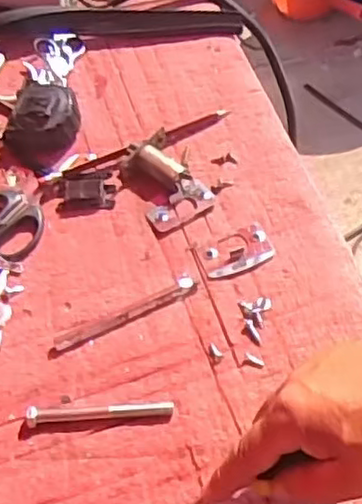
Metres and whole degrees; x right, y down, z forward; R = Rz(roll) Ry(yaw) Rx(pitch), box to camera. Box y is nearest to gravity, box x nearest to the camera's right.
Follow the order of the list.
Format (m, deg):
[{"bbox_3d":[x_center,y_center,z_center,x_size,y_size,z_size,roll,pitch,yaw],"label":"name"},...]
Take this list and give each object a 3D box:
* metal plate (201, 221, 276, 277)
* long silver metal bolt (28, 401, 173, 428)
[{"bbox_3d":[0.043,-0.001,0.529,0.057,0.004,0.035,-25,60,-11],"label":"metal plate"},{"bbox_3d":[-0.056,0.109,0.467,0.101,0.009,0.012,-5,58,1],"label":"long silver metal bolt"}]

